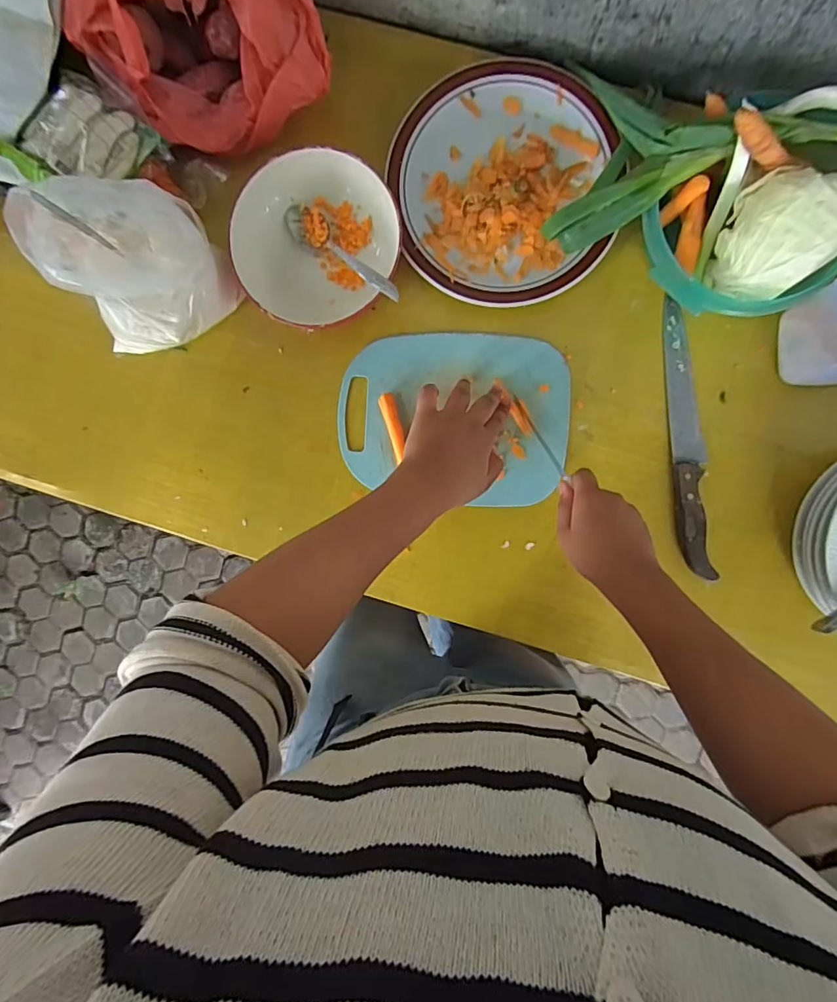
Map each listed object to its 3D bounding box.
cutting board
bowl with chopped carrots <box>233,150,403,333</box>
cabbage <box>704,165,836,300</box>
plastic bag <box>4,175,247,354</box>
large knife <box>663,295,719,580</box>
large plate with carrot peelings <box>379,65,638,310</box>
[{"bbox_3d":[0.038,-0.091,0.550,0.246,0.009,0.181,4,95,4],"label":"cutting board"},{"bbox_3d":[-0.104,-0.266,0.523,0.163,0.050,0.165,-24,92,6],"label":"bowl with chopped carrots"},{"bbox_3d":[0.320,-0.235,0.449,0.091,0.071,0.092,0,95,5],"label":"cabbage"},{"bbox_3d":[-0.267,-0.223,0.488,0.132,0.154,0.125,3,95,4],"label":"plastic bag"},{"bbox_3d":[0.287,-0.065,0.526,0.038,0.019,0.288,-4,94,5],"label":"large knife"},{"bbox_3d":[0.090,-0.327,0.519,0.221,0.022,0.231,0,95,5],"label":"large plate with carrot peelings"}]

